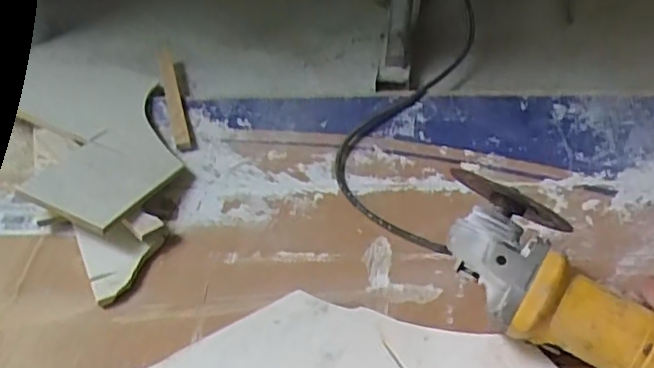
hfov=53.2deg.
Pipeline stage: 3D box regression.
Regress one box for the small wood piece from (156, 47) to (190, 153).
[{"bbox_3d":[-0.181,-0.109,0.759,0.017,0.011,0.203,-14,46,-10],"label":"small wood piece"}]

